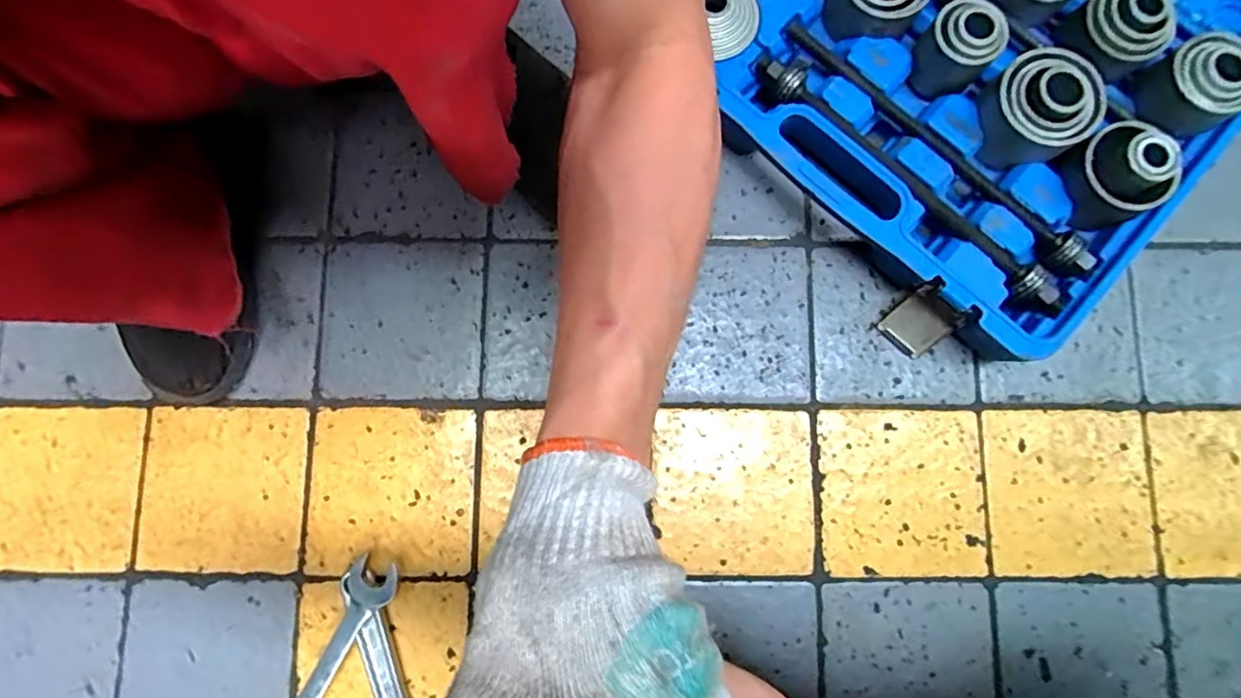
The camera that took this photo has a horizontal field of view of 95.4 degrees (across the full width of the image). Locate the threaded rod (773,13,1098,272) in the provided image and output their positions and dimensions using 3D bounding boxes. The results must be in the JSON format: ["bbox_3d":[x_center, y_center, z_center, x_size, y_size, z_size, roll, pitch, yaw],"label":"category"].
[{"bbox_3d":[0.293,-0.195,0.529,0.029,0.033,0.346,-44,85,-6],"label":"threaded rod"}]

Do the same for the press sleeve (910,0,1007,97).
[{"bbox_3d":[0.312,-0.279,0.523,0.067,0.065,0.062,0,82,0],"label":"press sleeve"}]

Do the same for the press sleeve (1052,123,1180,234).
[{"bbox_3d":[0.436,-0.154,0.500,0.074,0.070,0.080,0,82,0],"label":"press sleeve"}]

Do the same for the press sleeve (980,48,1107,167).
[{"bbox_3d":[0.383,-0.220,0.517,0.086,0.061,0.094,0,82,0],"label":"press sleeve"}]

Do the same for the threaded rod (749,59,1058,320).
[{"bbox_3d":[0.260,-0.157,0.516,0.343,0.028,0.033,44,84,5],"label":"threaded rod"}]

